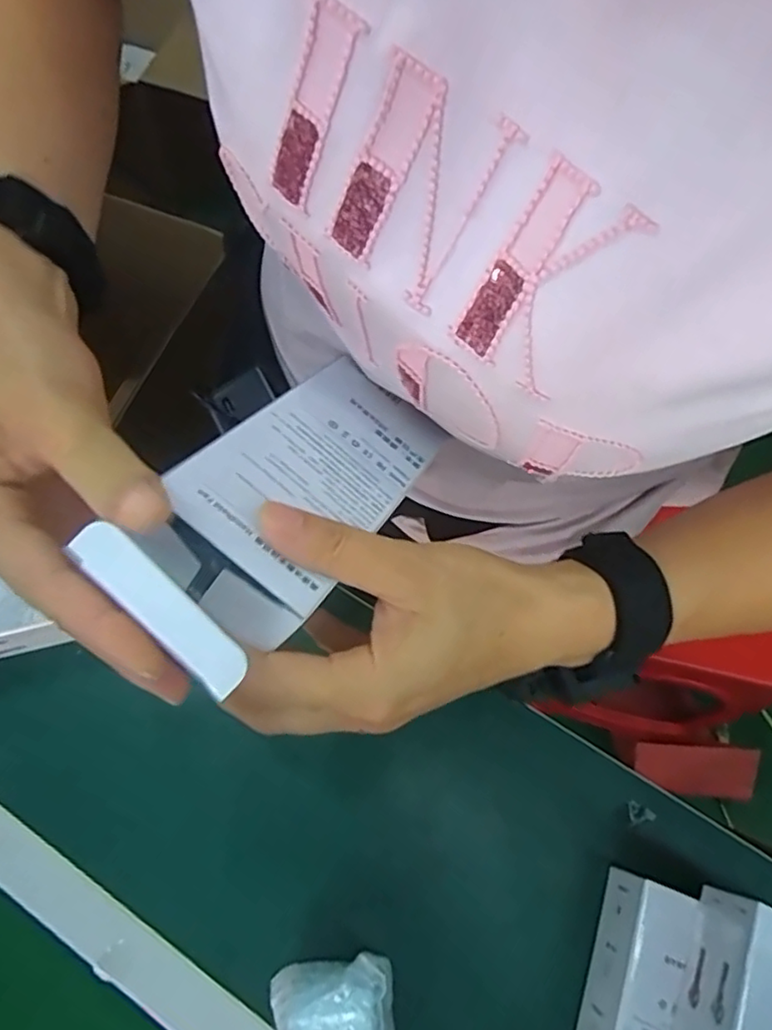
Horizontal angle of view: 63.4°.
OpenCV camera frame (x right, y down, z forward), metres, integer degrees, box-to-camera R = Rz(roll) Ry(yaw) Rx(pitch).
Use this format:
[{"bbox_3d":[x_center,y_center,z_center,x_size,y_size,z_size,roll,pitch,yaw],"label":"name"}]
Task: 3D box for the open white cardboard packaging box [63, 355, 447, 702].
[{"bbox_3d":[-0.041,-0.008,0.271,0.078,0.042,0.180,41,41,-2],"label":"open white cardboard packaging box"}]

